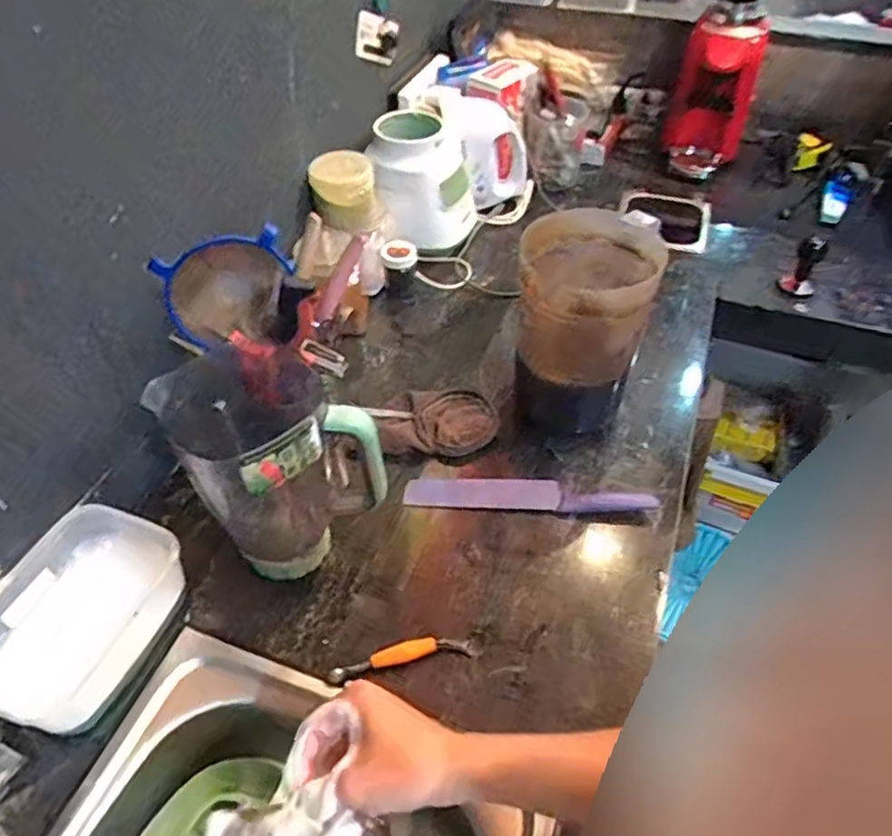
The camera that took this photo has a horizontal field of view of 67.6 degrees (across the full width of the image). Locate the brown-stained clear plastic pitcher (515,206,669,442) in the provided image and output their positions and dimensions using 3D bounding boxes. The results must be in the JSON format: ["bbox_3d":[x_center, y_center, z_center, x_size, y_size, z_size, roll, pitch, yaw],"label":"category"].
[{"bbox_3d":[0.164,-0.107,0.817,0.147,0.237,0.167,6,47,4],"label":"brown-stained clear plastic pitcher"}]

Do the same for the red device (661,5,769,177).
[{"bbox_3d":[0.496,-0.592,1.242,0.136,0.295,0.095,16,50,12],"label":"red device"}]

